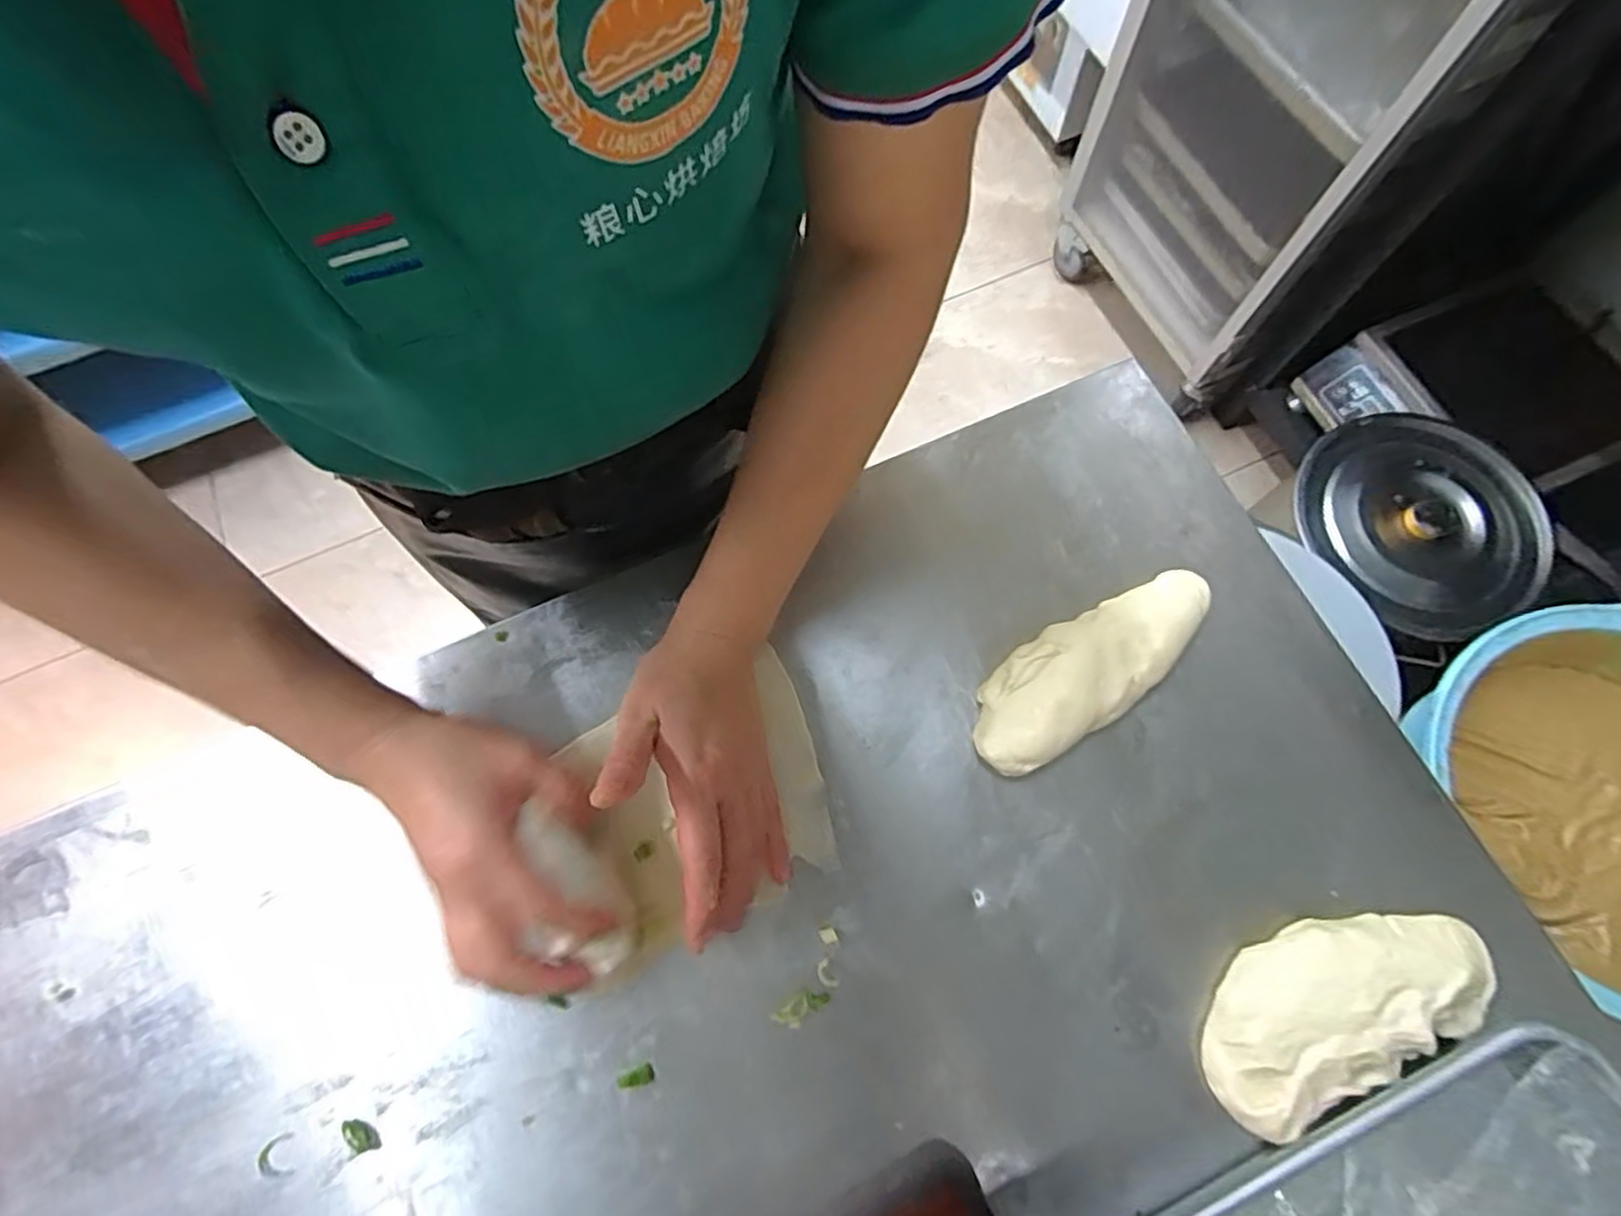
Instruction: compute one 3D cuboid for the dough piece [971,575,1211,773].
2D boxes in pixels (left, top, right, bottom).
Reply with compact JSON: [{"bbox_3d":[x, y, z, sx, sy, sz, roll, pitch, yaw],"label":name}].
[{"bbox_3d":[0.166,0.032,0.409,0.167,0.031,0.059,-30,74,-7],"label":"dough piece"}]

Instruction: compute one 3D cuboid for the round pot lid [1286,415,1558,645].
[{"bbox_3d":[0.815,-0.119,0.955,0.293,0.079,0.308,-27,74,-6],"label":"round pot lid"}]

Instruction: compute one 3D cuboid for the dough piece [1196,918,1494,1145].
[{"bbox_3d":[0.268,0.196,0.353,0.155,0.033,0.072,-25,74,-5],"label":"dough piece"}]

